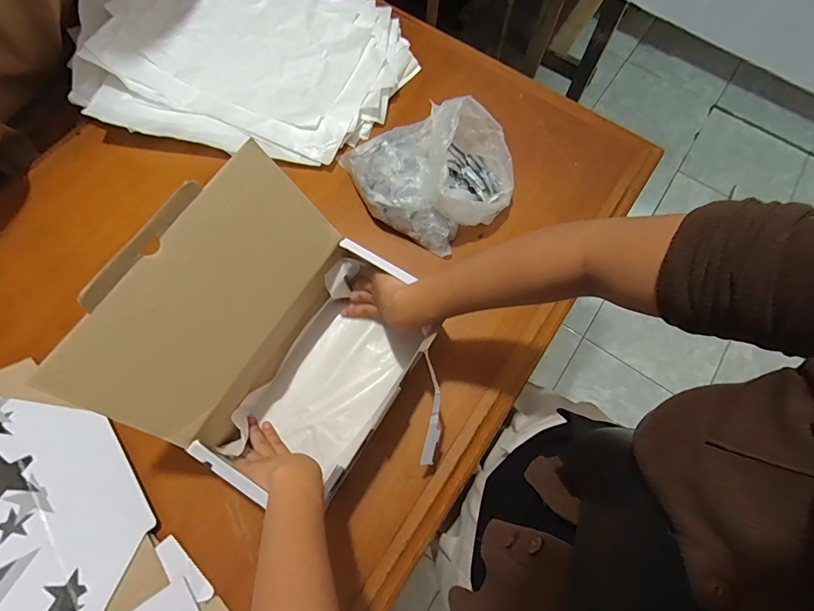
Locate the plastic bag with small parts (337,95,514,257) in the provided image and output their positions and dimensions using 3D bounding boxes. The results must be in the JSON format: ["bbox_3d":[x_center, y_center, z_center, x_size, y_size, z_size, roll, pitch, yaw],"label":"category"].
[{"bbox_3d":[0.039,-0.177,0.574,0.229,0.113,0.164,-7,70,-5],"label":"plastic bag with small parts"}]

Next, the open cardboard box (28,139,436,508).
[{"bbox_3d":[-0.130,0.038,0.448,0.237,0.227,0.274,29,71,8],"label":"open cardboard box"}]

